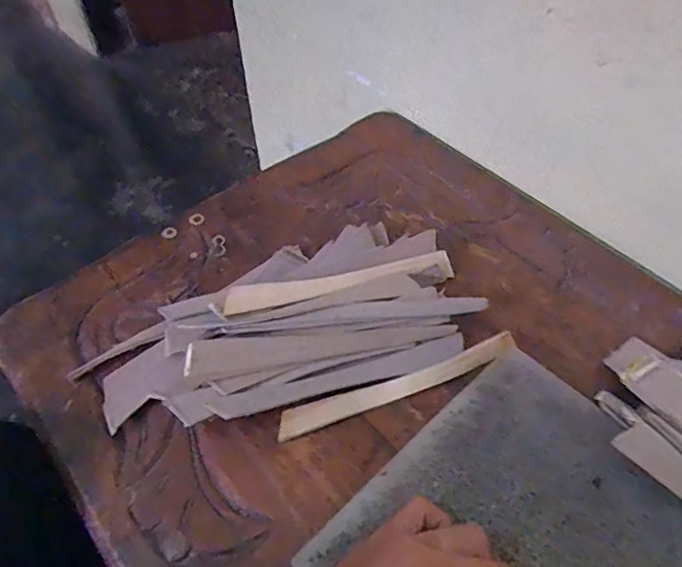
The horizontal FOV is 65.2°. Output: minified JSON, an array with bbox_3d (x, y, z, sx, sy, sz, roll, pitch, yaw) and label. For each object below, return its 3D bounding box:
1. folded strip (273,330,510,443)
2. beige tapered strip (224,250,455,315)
[{"bbox_3d":[0.041,0.071,0.379,0.175,0.018,0.018,-18,54,-11],"label":"folded strip"},{"bbox_3d":[0.002,0.000,0.421,0.183,0.008,0.026,-11,53,-6],"label":"beige tapered strip"}]

